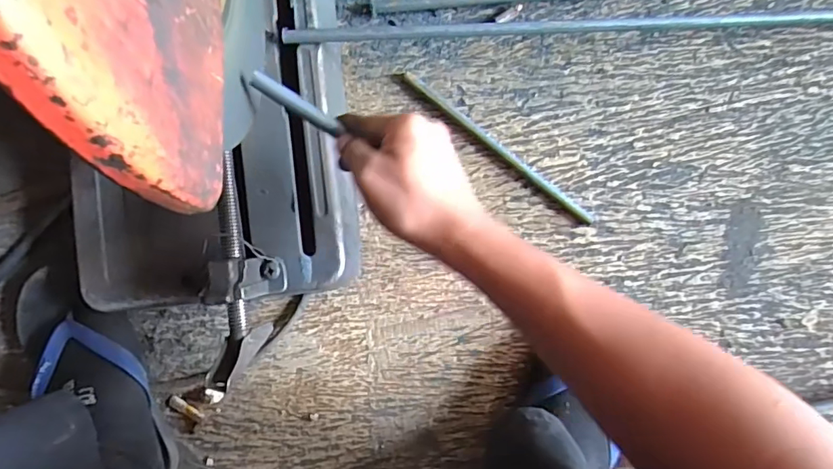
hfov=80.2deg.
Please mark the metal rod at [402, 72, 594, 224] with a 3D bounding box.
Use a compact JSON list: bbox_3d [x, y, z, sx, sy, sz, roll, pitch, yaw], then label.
[{"bbox_3d":[0.085,-0.090,0.521,0.245,0.016,0.011,39,90,0],"label":"metal rod"}]

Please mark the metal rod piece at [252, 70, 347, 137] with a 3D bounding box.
[{"bbox_3d":[-0.082,-0.089,0.343,0.069,0.007,0.011,31,90,-13],"label":"metal rod piece"}]

